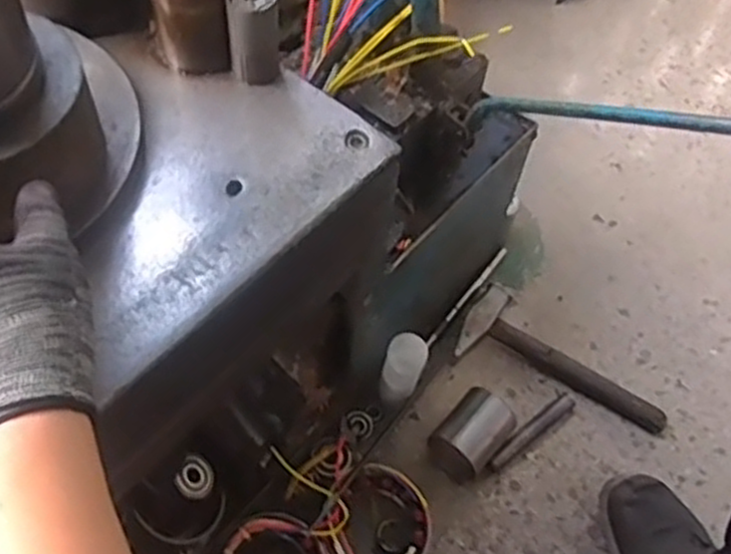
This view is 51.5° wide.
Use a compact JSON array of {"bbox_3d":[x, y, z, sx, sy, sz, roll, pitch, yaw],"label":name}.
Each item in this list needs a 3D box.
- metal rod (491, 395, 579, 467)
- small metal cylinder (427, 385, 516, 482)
[{"bbox_3d":[0.202,0.188,0.922,0.139,0.026,0.019,-32,64,-23],"label":"metal rod"},{"bbox_3d":[0.127,0.186,0.889,0.071,0.072,0.089,38,61,19],"label":"small metal cylinder"}]

